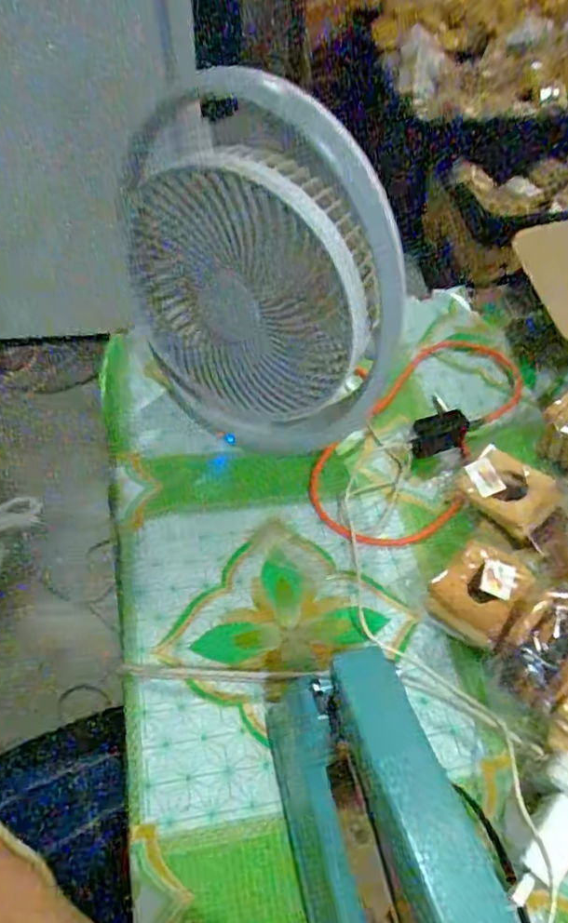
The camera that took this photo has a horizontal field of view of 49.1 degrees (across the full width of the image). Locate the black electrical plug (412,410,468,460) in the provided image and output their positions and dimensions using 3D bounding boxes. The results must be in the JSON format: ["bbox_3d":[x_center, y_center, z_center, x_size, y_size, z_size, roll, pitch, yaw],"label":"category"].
[{"bbox_3d":[0.145,-0.026,0.578,0.055,0.022,0.033,-9,53,-9],"label":"black electrical plug"}]

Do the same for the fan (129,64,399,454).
[{"bbox_3d":[-0.016,-0.132,0.482,0.211,0.291,0.100,13,53,9],"label":"fan"}]

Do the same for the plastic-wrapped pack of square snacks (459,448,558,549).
[{"bbox_3d":[0.188,0.029,0.520,0.081,0.039,0.059,37,59,24],"label":"plastic-wrapped pack of square snacks"}]

